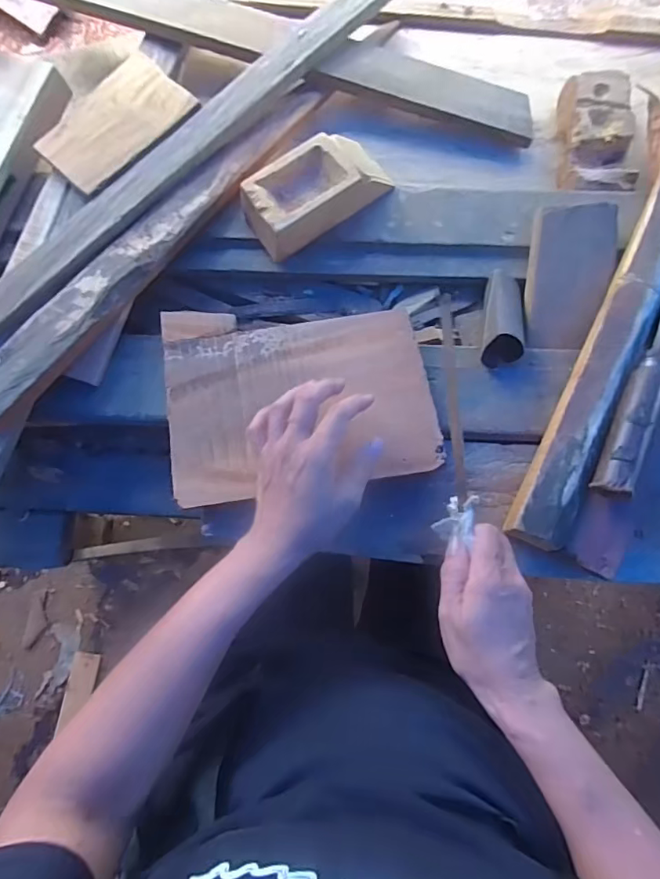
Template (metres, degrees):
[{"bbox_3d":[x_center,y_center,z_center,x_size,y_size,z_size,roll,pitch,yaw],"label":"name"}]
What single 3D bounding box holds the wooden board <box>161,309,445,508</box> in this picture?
[{"bbox_3d":[-0.029,-0.042,0.476,0.236,0.015,0.173,-8,76,-3],"label":"wooden board"}]

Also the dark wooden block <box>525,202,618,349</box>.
[{"bbox_3d":[0.232,-0.155,0.500,0.076,0.021,0.130,4,101,13],"label":"dark wooden block"}]

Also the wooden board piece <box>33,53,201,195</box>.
[{"bbox_3d":[-0.213,-0.314,0.512,0.091,0.010,0.148,41,82,9],"label":"wooden board piece"}]

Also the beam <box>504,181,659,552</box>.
[{"bbox_3d":[0.307,-0.189,0.478,0.046,0.034,0.619,26,80,7],"label":"beam"}]

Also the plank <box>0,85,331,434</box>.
[{"bbox_3d":[-0.162,-0.202,0.498,0.057,0.040,0.476,36,78,8],"label":"plank"}]

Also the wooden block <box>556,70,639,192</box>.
[{"bbox_3d":[0.291,-0.325,0.562,0.076,0.039,0.145,1,78,2],"label":"wooden block"}]

